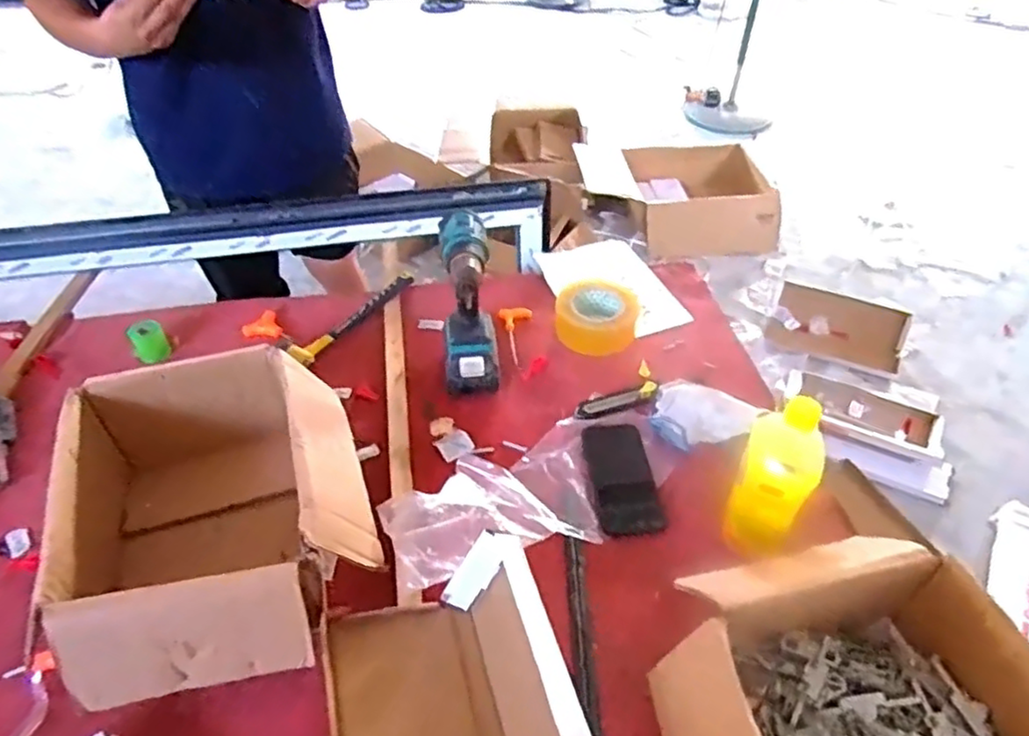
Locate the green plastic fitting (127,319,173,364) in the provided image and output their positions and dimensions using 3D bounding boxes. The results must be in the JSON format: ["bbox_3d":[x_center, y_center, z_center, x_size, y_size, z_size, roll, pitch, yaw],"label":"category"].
[{"bbox_3d":[-0.554,-0.043,1.010,0.051,0.051,0.058,-29,51,-24],"label":"green plastic fitting"}]

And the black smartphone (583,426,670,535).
[{"bbox_3d":[0.133,0.132,0.837,0.075,0.011,0.158,-7,45,-4],"label":"black smartphone"}]

